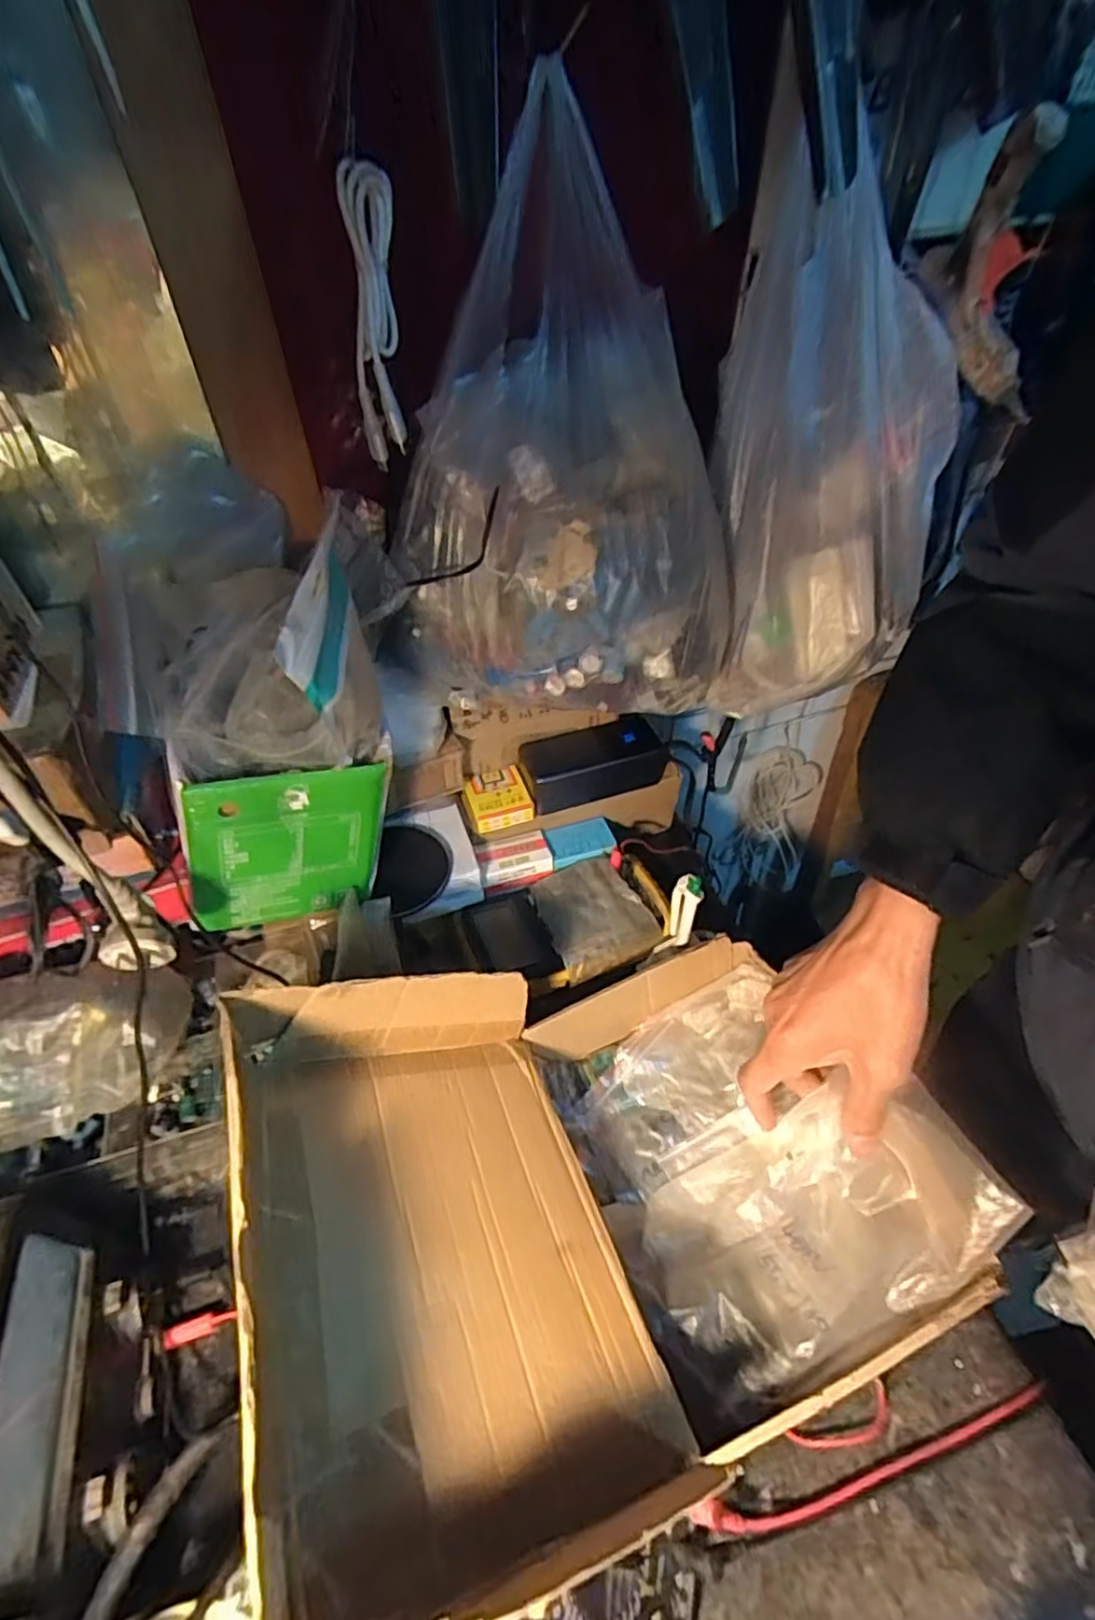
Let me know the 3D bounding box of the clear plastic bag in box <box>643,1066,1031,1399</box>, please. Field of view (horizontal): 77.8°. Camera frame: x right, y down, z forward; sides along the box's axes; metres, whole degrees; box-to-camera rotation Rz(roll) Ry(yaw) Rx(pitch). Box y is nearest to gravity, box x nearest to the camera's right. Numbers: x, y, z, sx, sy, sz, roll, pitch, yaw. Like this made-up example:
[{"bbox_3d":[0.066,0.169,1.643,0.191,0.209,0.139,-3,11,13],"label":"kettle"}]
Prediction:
[{"bbox_3d":[0.155,0.242,0.413,0.199,0.052,0.135,-34,35,3],"label":"clear plastic bag in box"}]

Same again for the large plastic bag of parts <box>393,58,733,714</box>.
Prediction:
[{"bbox_3d":[0.012,-0.216,0.434,0.231,0.273,0.160,-11,46,-8],"label":"large plastic bag of parts"}]

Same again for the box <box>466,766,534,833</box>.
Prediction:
[{"bbox_3d":[-0.047,-0.012,0.632,0.056,0.023,0.056,-17,48,-14],"label":"box"}]

